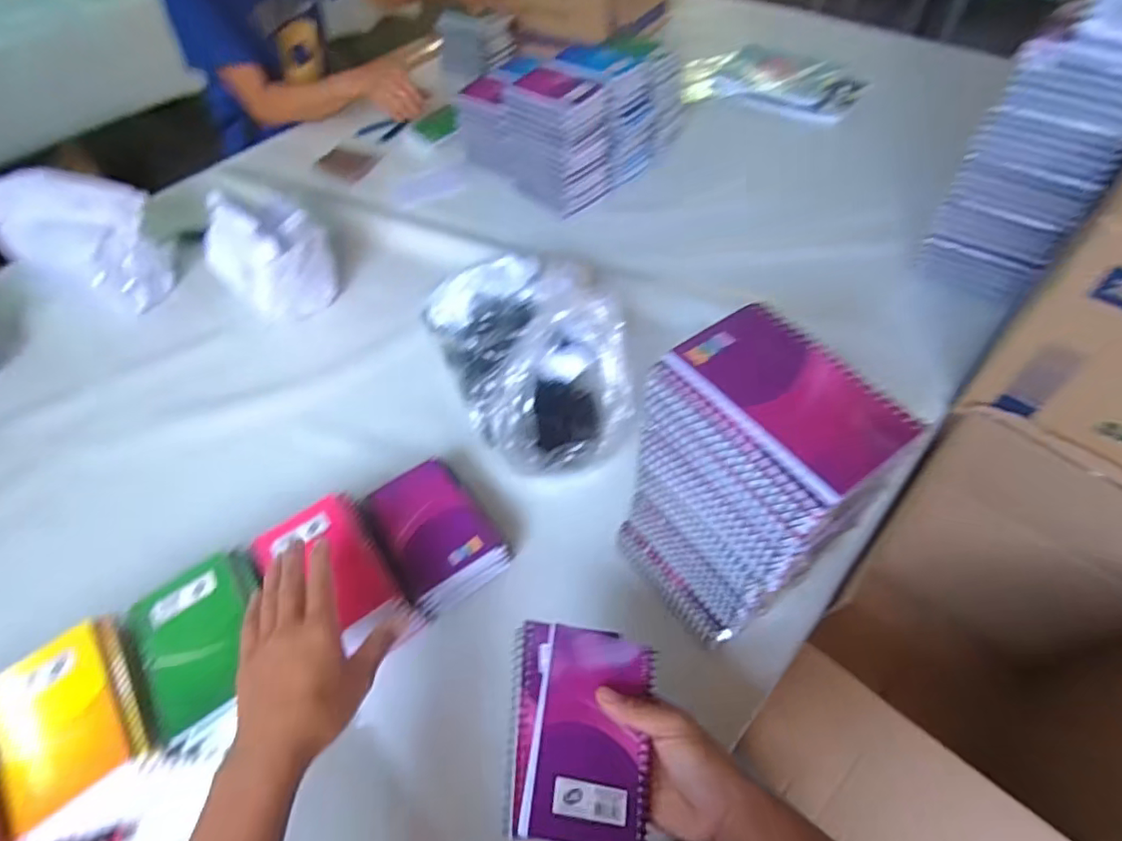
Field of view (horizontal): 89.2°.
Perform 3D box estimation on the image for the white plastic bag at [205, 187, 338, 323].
[{"bbox_3d":[-0.407,-0.235,0.789,0.168,0.129,0.121,36,64,25],"label":"white plastic bag"}]

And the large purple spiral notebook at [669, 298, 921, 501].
[{"bbox_3d":[0.134,-0.017,0.336,0.084,0.010,0.130,-32,59,-17],"label":"large purple spiral notebook"}]

